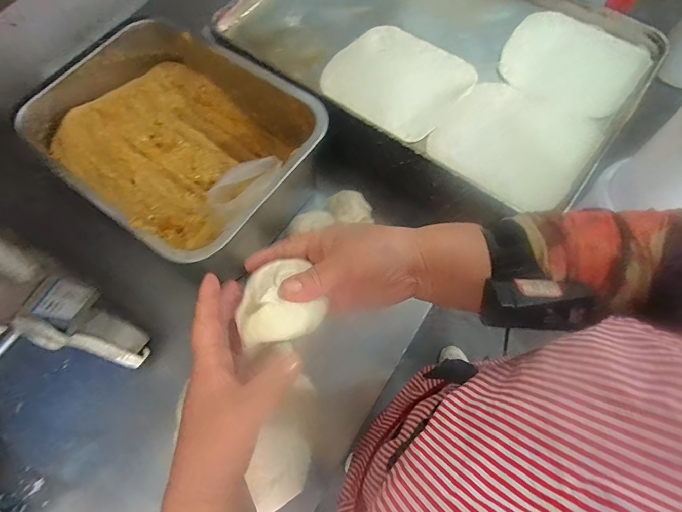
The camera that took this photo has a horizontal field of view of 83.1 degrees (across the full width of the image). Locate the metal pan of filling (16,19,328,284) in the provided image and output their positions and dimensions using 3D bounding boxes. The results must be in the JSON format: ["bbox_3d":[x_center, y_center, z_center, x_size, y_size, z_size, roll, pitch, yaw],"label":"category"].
[{"bbox_3d":[-0.213,-0.146,0.530,0.336,0.158,0.252,34,72,14],"label":"metal pan of filling"}]

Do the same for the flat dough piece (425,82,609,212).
[{"bbox_3d":[0.237,-0.158,0.531,0.190,0.026,0.202,35,73,14],"label":"flat dough piece"}]

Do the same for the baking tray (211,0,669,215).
[{"bbox_3d":[0.142,-0.336,0.624,0.602,0.067,0.421,35,73,14],"label":"baking tray"}]

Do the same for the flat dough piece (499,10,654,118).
[{"bbox_3d":[0.349,-0.295,0.583,0.190,0.015,0.180,36,73,15],"label":"flat dough piece"}]

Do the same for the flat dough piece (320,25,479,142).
[{"bbox_3d":[0.077,-0.268,0.574,0.198,0.015,0.181,41,74,16],"label":"flat dough piece"}]

